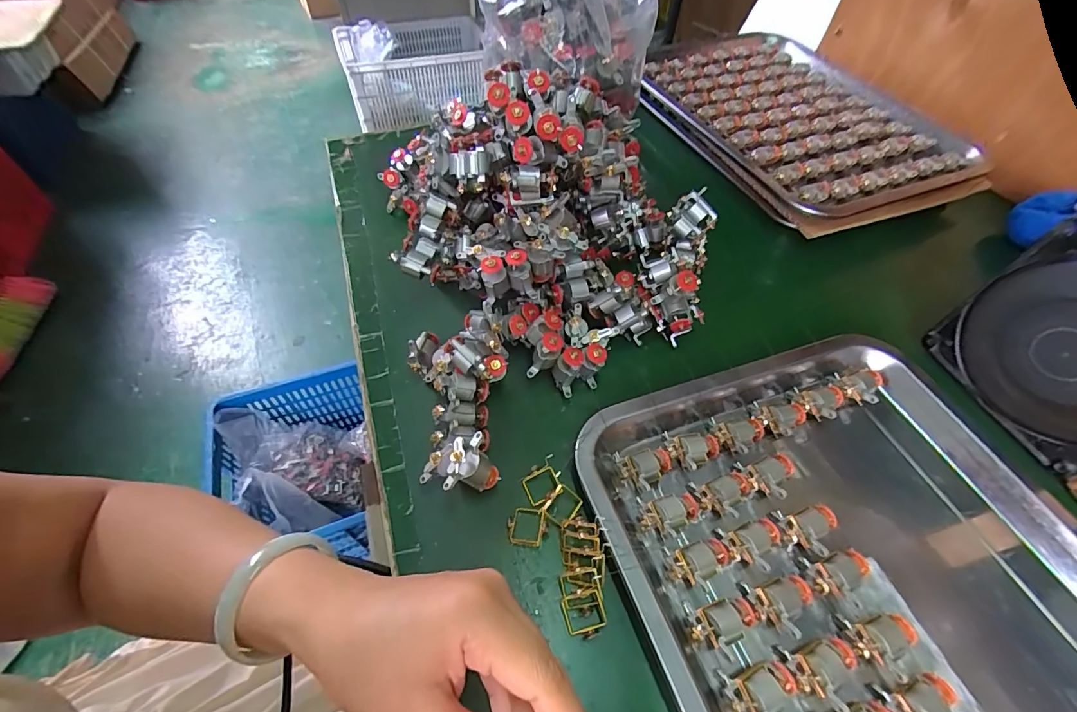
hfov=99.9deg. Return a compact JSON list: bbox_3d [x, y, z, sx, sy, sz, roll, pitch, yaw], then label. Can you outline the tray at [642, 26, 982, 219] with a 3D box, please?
[{"bbox_3d":[0.283,-0.273,0.504,0.244,0.030,0.324,-21,56,-17],"label":"tray"}]

